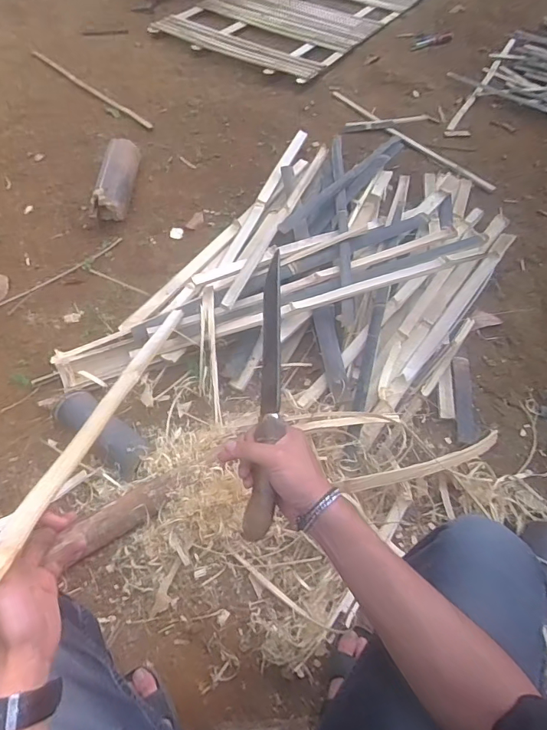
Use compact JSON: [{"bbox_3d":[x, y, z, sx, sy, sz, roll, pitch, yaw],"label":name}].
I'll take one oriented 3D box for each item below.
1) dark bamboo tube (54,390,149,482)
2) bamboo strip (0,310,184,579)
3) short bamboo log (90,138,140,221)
[{"bbox_3d":[-0.370,0.142,0.983,0.262,0.072,0.092,35,60,19],"label":"dark bamboo tube"},{"bbox_3d":[-0.227,0.038,0.657,0.034,0.016,0.827,3,21,-2],"label":"bamboo strip"},{"bbox_3d":[-0.510,-0.593,1.459,0.122,0.111,0.318,2,55,-3],"label":"short bamboo log"}]

